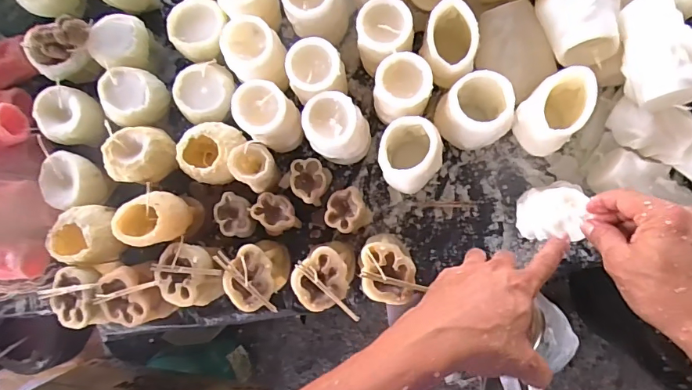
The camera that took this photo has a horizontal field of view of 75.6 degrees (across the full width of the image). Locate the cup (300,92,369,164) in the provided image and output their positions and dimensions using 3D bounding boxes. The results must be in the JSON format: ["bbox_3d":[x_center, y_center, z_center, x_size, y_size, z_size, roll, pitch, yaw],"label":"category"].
[{"bbox_3d":[-0.008,-0.074,0.534,0.064,0.110,0.070,0,87,7],"label":"cup"}]

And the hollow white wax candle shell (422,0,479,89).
[{"bbox_3d":[0.119,-0.164,0.513,0.052,0.087,0.086,-3,87,7],"label":"hollow white wax candle shell"}]

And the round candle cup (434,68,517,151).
[{"bbox_3d":[0.149,-0.092,0.517,0.073,0.101,0.069,0,87,7],"label":"round candle cup"}]

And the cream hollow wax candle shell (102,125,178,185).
[{"bbox_3d":[-0.255,-0.049,0.554,0.088,0.050,0.071,-34,84,4],"label":"cream hollow wax candle shell"}]

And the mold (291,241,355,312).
[{"bbox_3d":[-0.016,0.096,0.536,0.073,0.083,0.080,45,93,7],"label":"mold"}]

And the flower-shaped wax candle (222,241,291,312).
[{"bbox_3d":[-0.102,0.092,0.535,0.062,0.066,0.080,35,92,7],"label":"flower-shaped wax candle"}]

